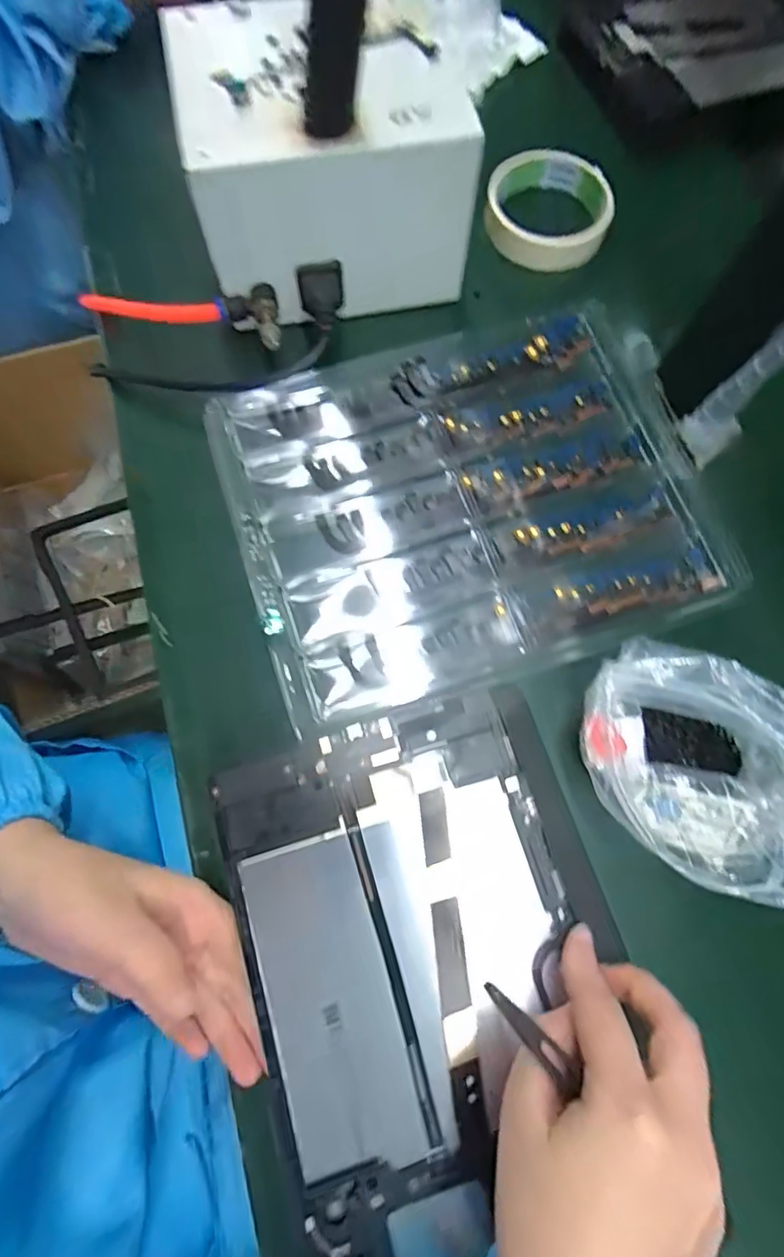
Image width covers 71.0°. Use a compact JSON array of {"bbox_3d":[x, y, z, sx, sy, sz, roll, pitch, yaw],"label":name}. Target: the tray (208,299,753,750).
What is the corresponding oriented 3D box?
[{"bbox_3d":[0.048,-0.079,0.337,0.278,0.021,0.216,-17,73,-7],"label":"tray"}]

